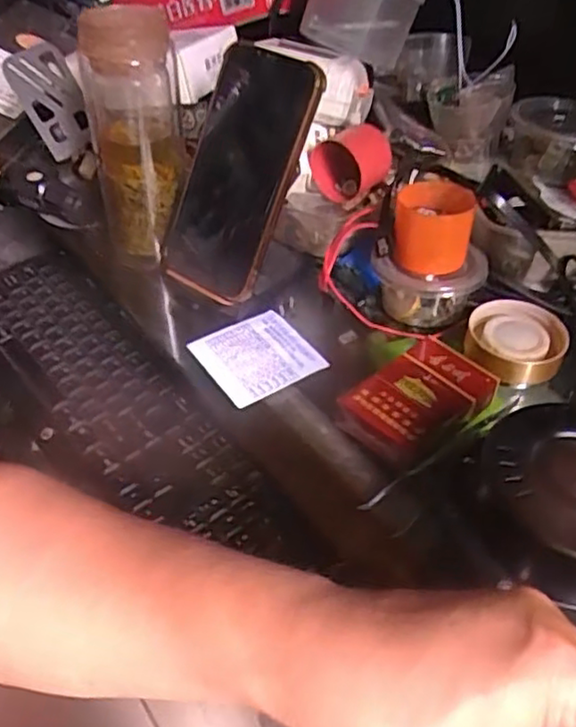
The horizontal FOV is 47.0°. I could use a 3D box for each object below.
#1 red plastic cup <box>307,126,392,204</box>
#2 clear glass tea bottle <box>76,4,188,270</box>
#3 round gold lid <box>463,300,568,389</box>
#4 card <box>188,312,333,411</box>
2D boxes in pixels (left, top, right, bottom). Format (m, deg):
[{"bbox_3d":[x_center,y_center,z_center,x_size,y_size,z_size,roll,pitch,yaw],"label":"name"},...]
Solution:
[{"bbox_3d":[0.046,-0.147,0.481,0.045,0.045,0.042,27,49,25],"label":"red plastic cup"},{"bbox_3d":[-0.109,-0.164,0.484,0.066,0.171,0.078,-6,44,-8],"label":"clear glass tea bottle"},{"bbox_3d":[0.150,-0.014,0.439,0.061,0.020,0.064,1,44,-1],"label":"round gold lid"},{"bbox_3d":[-0.021,-0.006,0.446,0.069,0.005,0.064,-27,55,-22],"label":"card"}]

